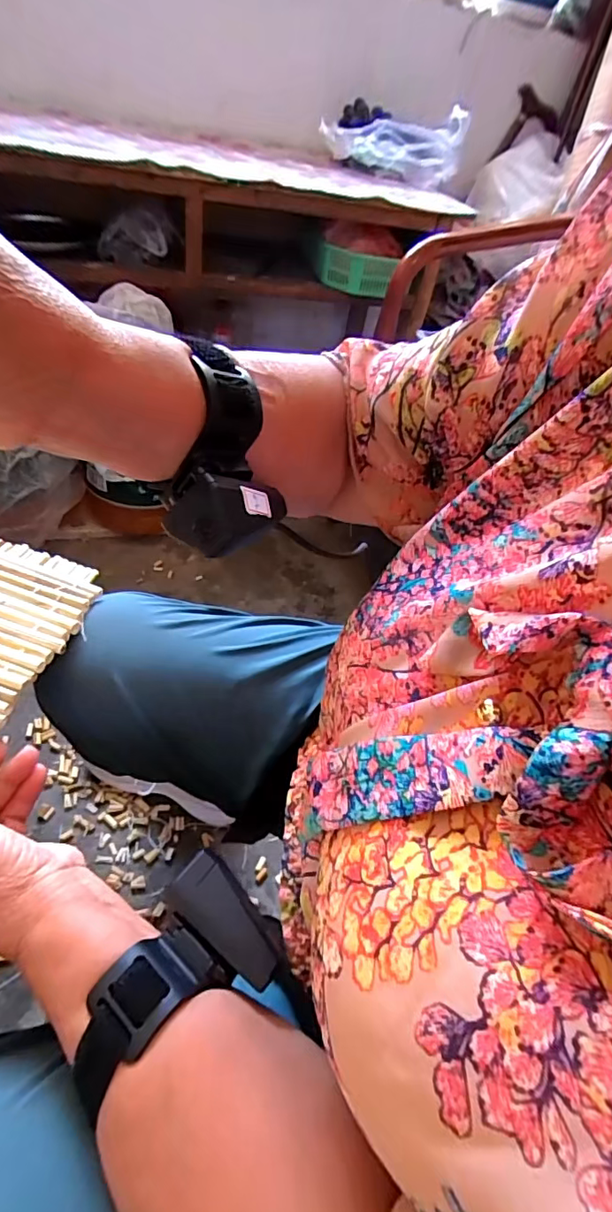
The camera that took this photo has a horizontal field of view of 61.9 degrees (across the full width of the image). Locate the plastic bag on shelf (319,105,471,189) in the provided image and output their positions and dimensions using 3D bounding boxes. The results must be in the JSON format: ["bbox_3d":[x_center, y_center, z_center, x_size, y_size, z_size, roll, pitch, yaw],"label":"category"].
[{"bbox_3d":[0.193,-1.011,1.116,0.304,0.120,0.078,4,47,-9],"label":"plastic bag on shelf"}]

